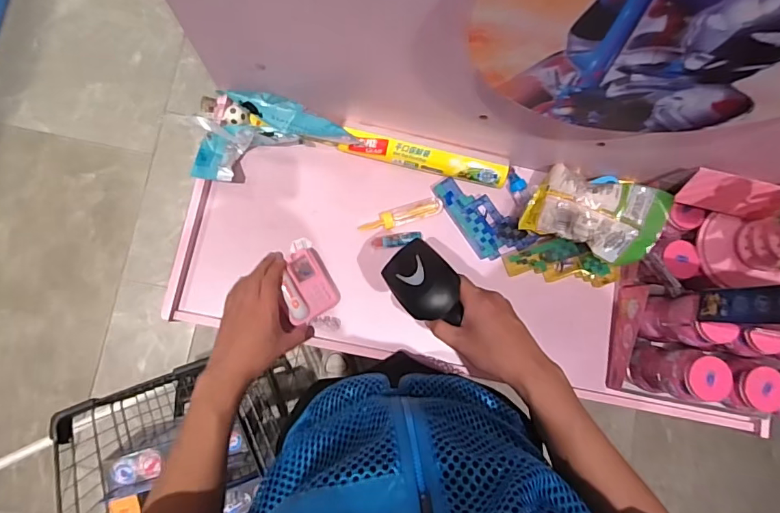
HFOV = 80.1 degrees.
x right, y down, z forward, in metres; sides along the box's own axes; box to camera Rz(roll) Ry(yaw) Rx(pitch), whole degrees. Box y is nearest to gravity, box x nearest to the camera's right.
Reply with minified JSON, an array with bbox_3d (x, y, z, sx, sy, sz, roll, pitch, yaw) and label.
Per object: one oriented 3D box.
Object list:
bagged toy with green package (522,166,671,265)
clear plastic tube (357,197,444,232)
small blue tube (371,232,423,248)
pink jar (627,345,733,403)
[{"bbox_3d":[0.297,-0.062,0.667,0.173,0.061,0.108,23,82,-2],"label":"bagged toy with green package"},{"bbox_3d":[0.018,-0.062,0.700,0.127,0.020,0.028,-18,85,-7],"label":"clear plastic tube"},{"bbox_3d":[0.012,-0.025,0.689,0.075,0.017,0.022,-8,84,-6],"label":"small blue tube"},{"bbox_3d":[0.379,0.152,0.613,0.058,0.119,0.058,1,83,-5],"label":"pink jar"}]

